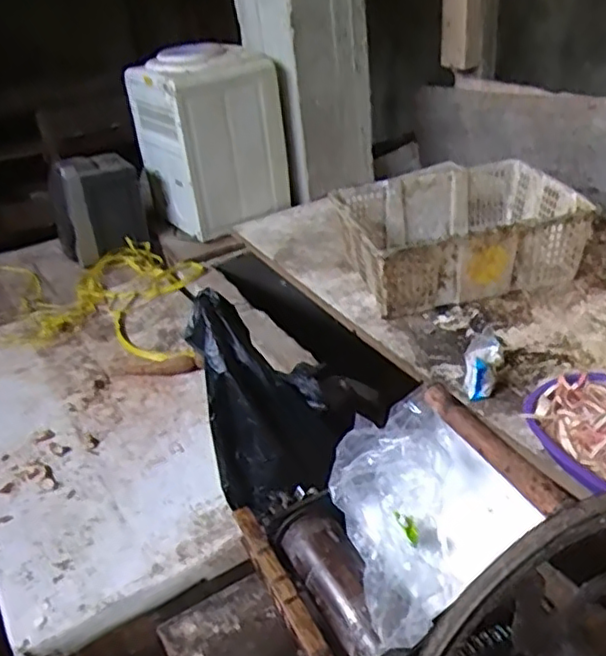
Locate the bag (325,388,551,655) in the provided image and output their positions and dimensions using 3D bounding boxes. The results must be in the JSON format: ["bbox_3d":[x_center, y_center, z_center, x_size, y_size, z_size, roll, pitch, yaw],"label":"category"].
[{"bbox_3d":[0.093,0.159,0.551,0.182,0.102,0.151,-28,38,-30],"label":"bag"}]

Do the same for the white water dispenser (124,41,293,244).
[{"bbox_3d":[-0.253,-0.517,1.771,0.301,0.429,0.314,-25,36,-26],"label":"white water dispenser"}]

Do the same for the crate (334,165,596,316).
[{"bbox_3d":[0.331,-0.208,1.420,0.471,0.153,0.331,-12,32,-8],"label":"crate"}]

